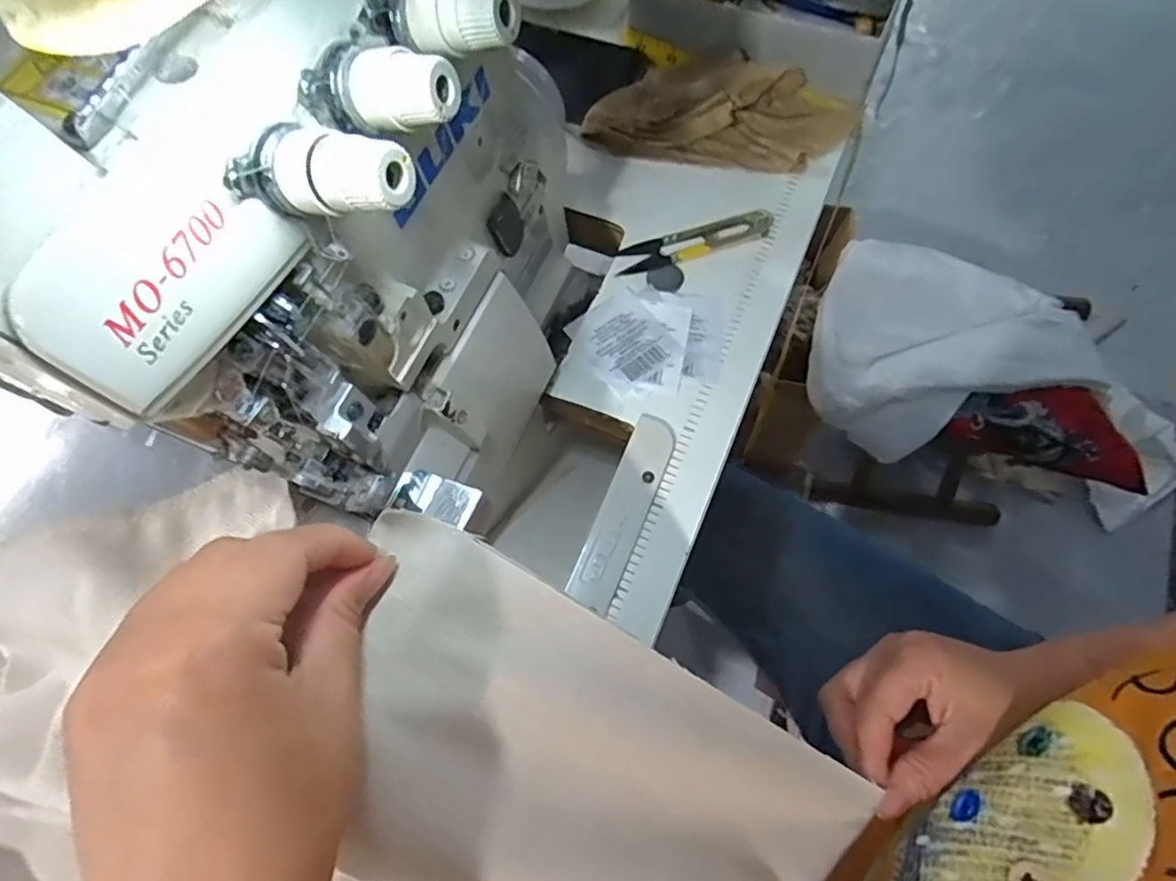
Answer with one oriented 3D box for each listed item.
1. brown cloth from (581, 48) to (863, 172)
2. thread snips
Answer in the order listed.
[{"bbox_3d":[0.092,-0.224,0.425,0.163,0.034,0.089,18,71,13],"label":"brown cloth"},{"bbox_3d":[0.069,-0.127,0.405,0.101,0.007,0.025,-18,67,-2],"label":"thread snips"}]

